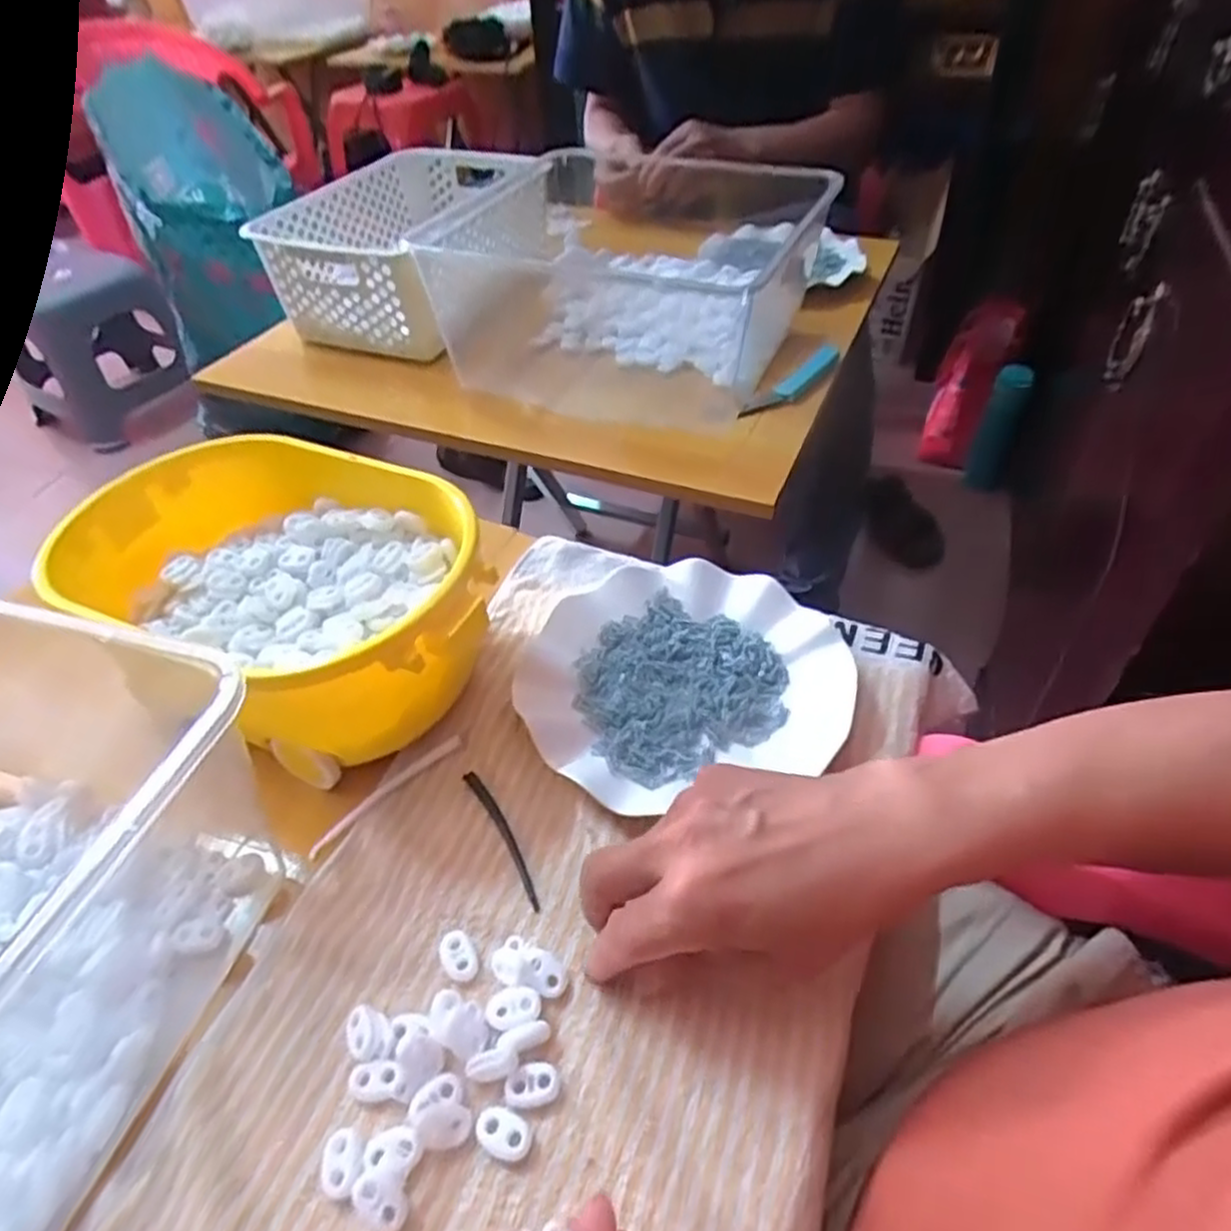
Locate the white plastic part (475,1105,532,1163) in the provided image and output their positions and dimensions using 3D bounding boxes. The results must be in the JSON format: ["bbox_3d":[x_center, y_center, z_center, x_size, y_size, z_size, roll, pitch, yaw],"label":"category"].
[{"bbox_3d":[-0.044,0.203,0.303,0.023,0.005,0.015,18,48,20],"label":"white plastic part"}]

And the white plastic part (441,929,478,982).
[{"bbox_3d":[-0.071,0.153,0.349,0.014,0.004,0.023,-24,48,-20],"label":"white plastic part"}]

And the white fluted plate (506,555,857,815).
[{"bbox_3d":[0.036,0.030,0.455,0.184,0.021,0.164,-17,46,-14],"label":"white fluted plate"}]

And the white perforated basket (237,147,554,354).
[{"bbox_3d":[-0.219,-0.394,0.842,0.200,0.122,0.310,12,46,15],"label":"white perforated basket"}]

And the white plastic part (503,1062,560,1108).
[{"bbox_3d":[-0.034,0.190,0.313,0.022,0.004,0.015,-8,45,-5],"label":"white plastic part"}]

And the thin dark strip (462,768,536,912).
[{"bbox_3d":[-0.057,0.111,0.394,0.009,0.004,0.086,-25,47,-19],"label":"thin dark strip"}]

